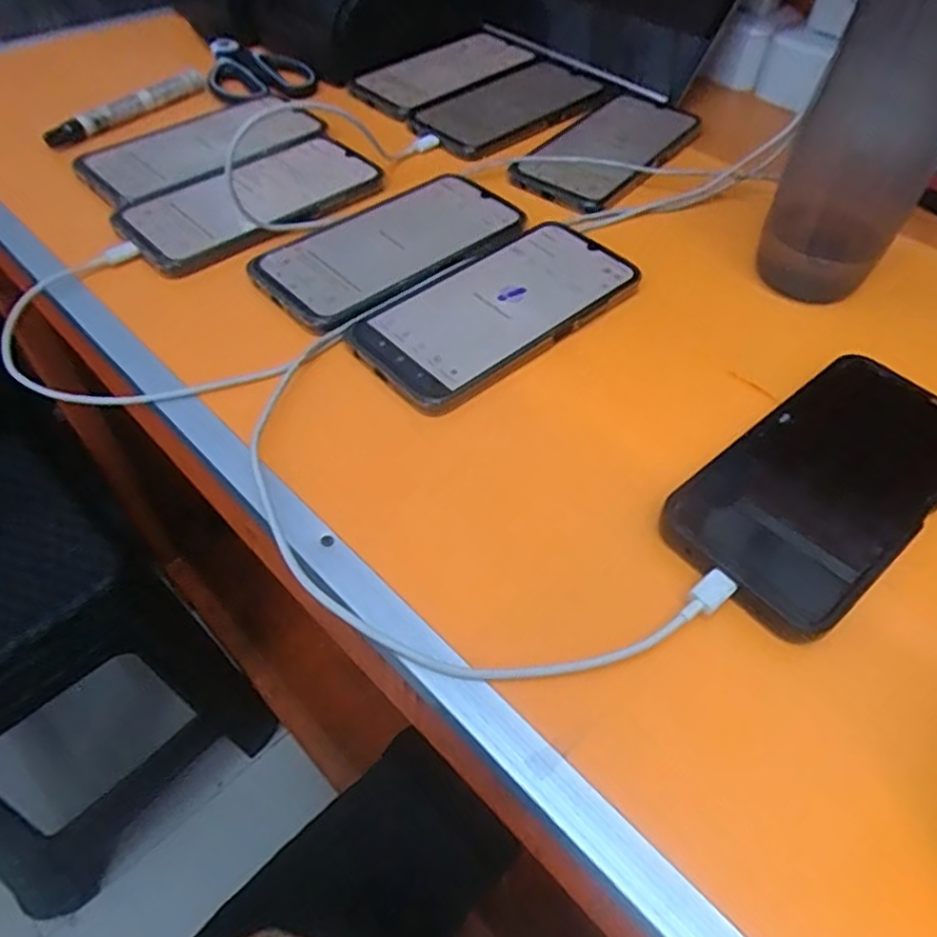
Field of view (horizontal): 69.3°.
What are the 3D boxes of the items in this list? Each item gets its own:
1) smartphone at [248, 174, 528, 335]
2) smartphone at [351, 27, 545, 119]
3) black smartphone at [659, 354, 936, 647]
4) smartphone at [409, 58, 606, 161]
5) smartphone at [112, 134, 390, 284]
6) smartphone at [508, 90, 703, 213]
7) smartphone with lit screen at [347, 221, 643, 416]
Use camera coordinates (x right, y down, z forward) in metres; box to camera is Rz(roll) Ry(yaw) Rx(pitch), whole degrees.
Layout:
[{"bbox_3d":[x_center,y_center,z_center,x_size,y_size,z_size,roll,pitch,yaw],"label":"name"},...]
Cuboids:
[{"bbox_3d":[-0.047,-0.142,0.422,0.167,0.013,0.091,-36,59,-22],"label":"smartphone"},{"bbox_3d":[-0.021,-0.347,0.586,0.158,0.011,0.089,-37,60,-23],"label":"smartphone"},{"bbox_3d":[0.167,0.003,0.309,0.162,0.011,0.080,-35,59,-22],"label":"black smartphone"},{"bbox_3d":[0.037,-0.296,0.549,0.163,0.005,0.085,-38,60,-23],"label":"smartphone"},{"bbox_3d":[-0.138,-0.178,0.443,0.085,0.014,0.165,42,61,20],"label":"smartphone"},{"bbox_3d":[0.107,-0.241,0.512,0.082,0.011,0.161,31,60,23],"label":"smartphone"},{"bbox_3d":[0.017,-0.096,0.385,0.167,0.010,0.083,-35,59,-22],"label":"smartphone with lit screen"}]

